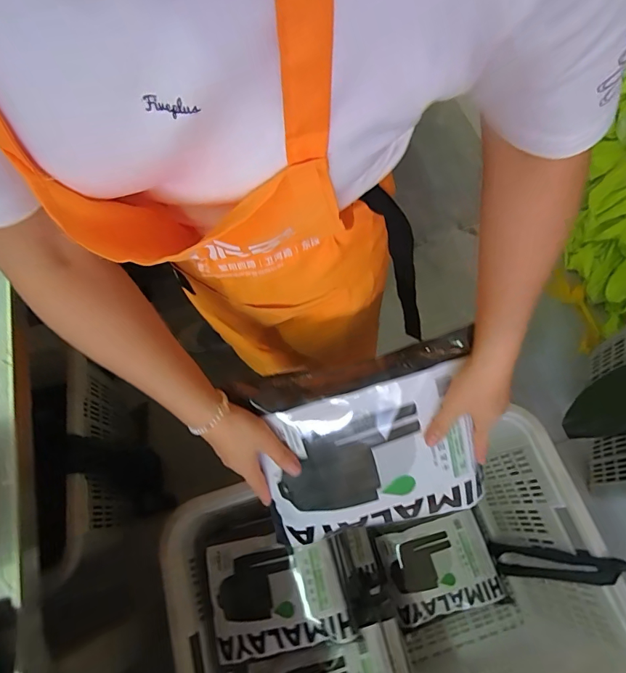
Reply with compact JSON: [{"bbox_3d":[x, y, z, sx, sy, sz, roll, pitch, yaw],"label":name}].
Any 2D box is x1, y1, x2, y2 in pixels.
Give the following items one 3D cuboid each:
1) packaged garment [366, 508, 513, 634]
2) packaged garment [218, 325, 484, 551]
[{"bbox_3d":[0.324,0.592,1.058,0.279,0.074,0.248,-17,68,-5],"label":"packaged garment"},{"bbox_3d":[0.064,0.135,0.480,0.258,0.033,0.225,-13,105,-1],"label":"packaged garment"}]

